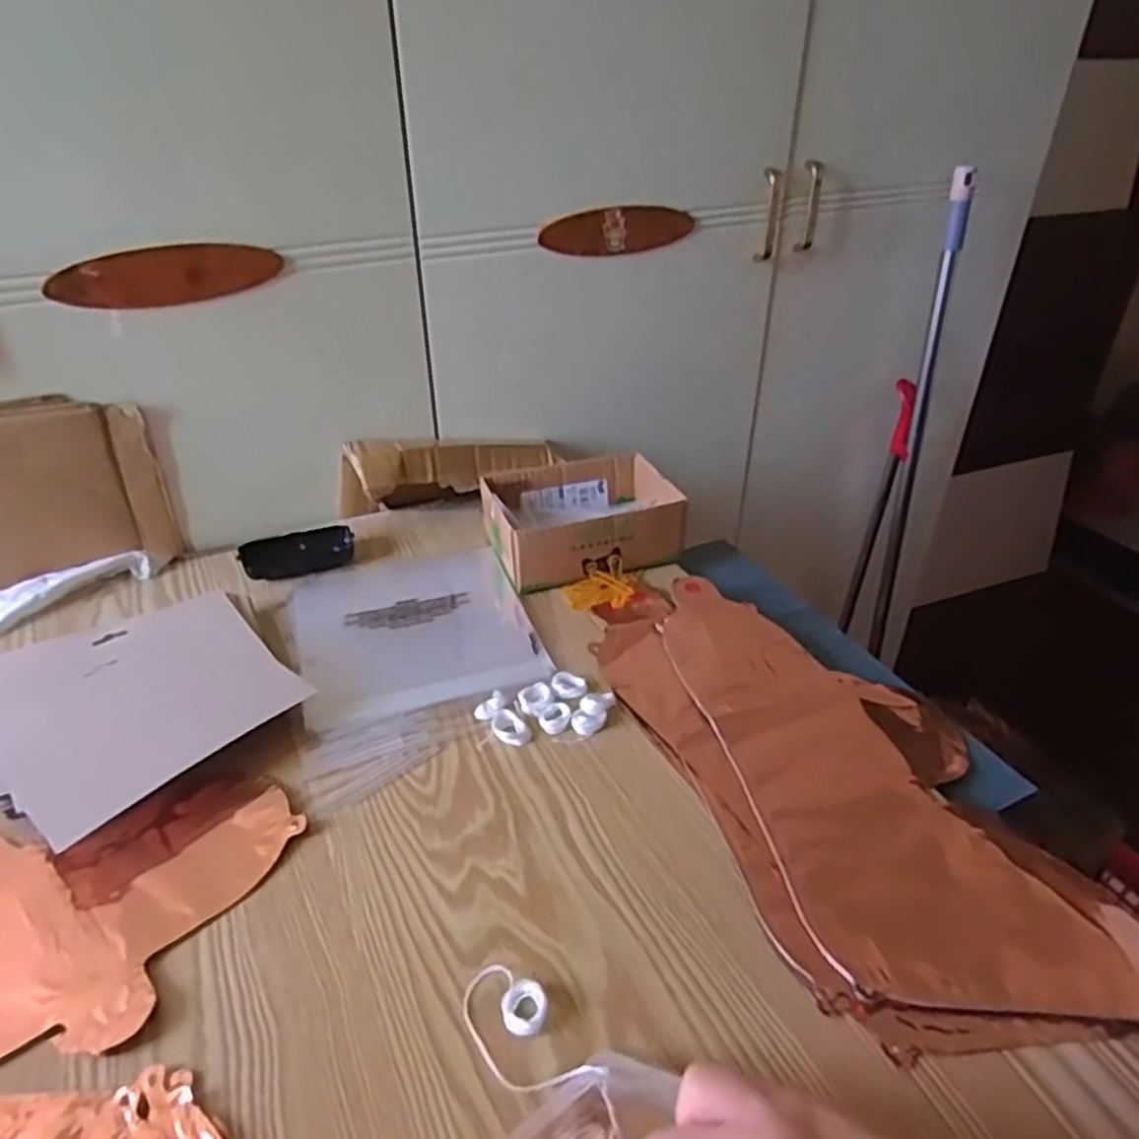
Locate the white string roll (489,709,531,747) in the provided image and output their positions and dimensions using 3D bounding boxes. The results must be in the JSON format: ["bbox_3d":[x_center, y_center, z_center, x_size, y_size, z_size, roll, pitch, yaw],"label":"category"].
[{"bbox_3d":[-0.045,0.121,0.600,0.023,0.008,0.033,-26,42,-34],"label":"white string roll"}]

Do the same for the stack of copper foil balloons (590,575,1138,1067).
[{"bbox_3d":[0.191,0.141,0.567,0.216,0.015,0.410,-12,35,-18],"label":"stack of copper foil balloons"}]

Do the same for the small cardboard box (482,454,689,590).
[{"bbox_3d":[0.011,-0.053,0.803,0.182,0.063,0.138,-13,35,-18],"label":"small cardboard box"}]

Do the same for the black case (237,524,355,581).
[{"bbox_3d":[-0.272,-0.017,0.790,0.106,0.019,0.053,-12,35,-18],"label":"black case"}]

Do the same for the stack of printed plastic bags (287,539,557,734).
[{"bbox_3d":[-0.139,0.048,0.706,0.197,0.009,0.205,-11,35,-16],"label":"stack of printed plastic bags"}]

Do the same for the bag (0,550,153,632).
[{"bbox_3d":[-0.484,0.025,0.722,0.178,0.024,0.065,-15,36,-21],"label":"bag"}]

